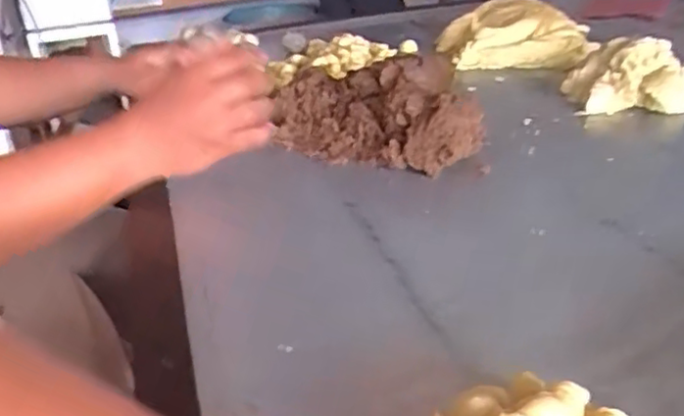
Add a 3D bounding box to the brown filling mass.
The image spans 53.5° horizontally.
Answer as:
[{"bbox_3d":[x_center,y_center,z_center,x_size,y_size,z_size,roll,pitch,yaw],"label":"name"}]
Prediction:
[{"bbox_3d":[0.028,-0.103,0.704,0.240,0.085,0.120,8,29,24],"label":"brown filling mass"}]

